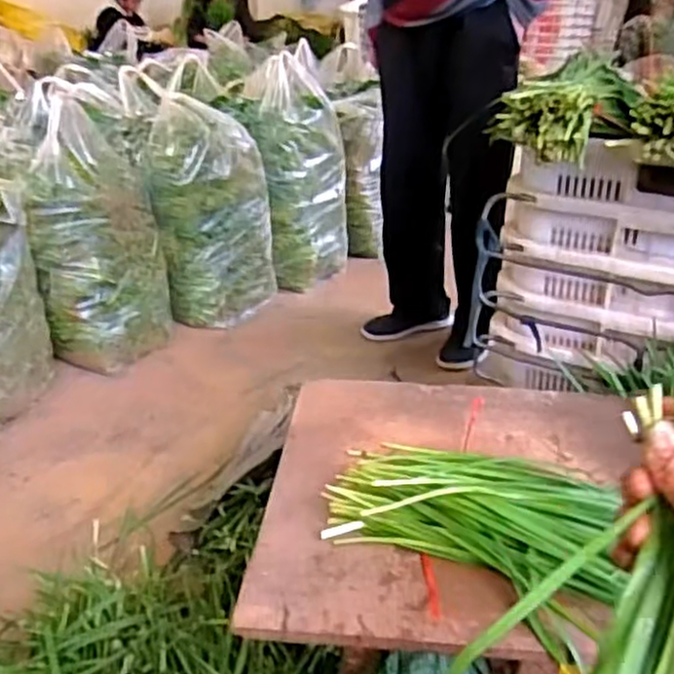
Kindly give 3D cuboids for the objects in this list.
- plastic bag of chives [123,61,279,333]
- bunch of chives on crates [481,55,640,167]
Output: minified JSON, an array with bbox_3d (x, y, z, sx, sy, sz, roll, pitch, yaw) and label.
[{"bbox_3d":[-0.344,-0.335,1.918,0.321,0.552,0.316,-4,27,-12],"label":"plastic bag of chives"},{"bbox_3d":[0.318,-0.305,0.938,0.108,0.090,0.274,17,30,29],"label":"bunch of chives on crates"}]

